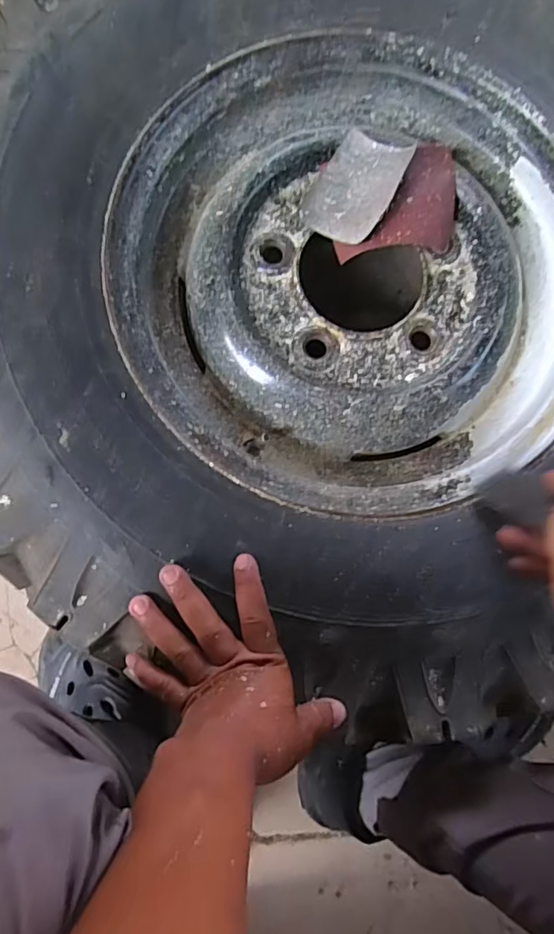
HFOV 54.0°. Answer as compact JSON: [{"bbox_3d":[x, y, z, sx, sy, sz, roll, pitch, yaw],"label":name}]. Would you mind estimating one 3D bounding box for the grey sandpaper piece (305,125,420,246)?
[{"bbox_3d":[0.072,-0.250,0.479,0.069,0.033,0.102,32,80,1],"label":"grey sandpaper piece"}]

